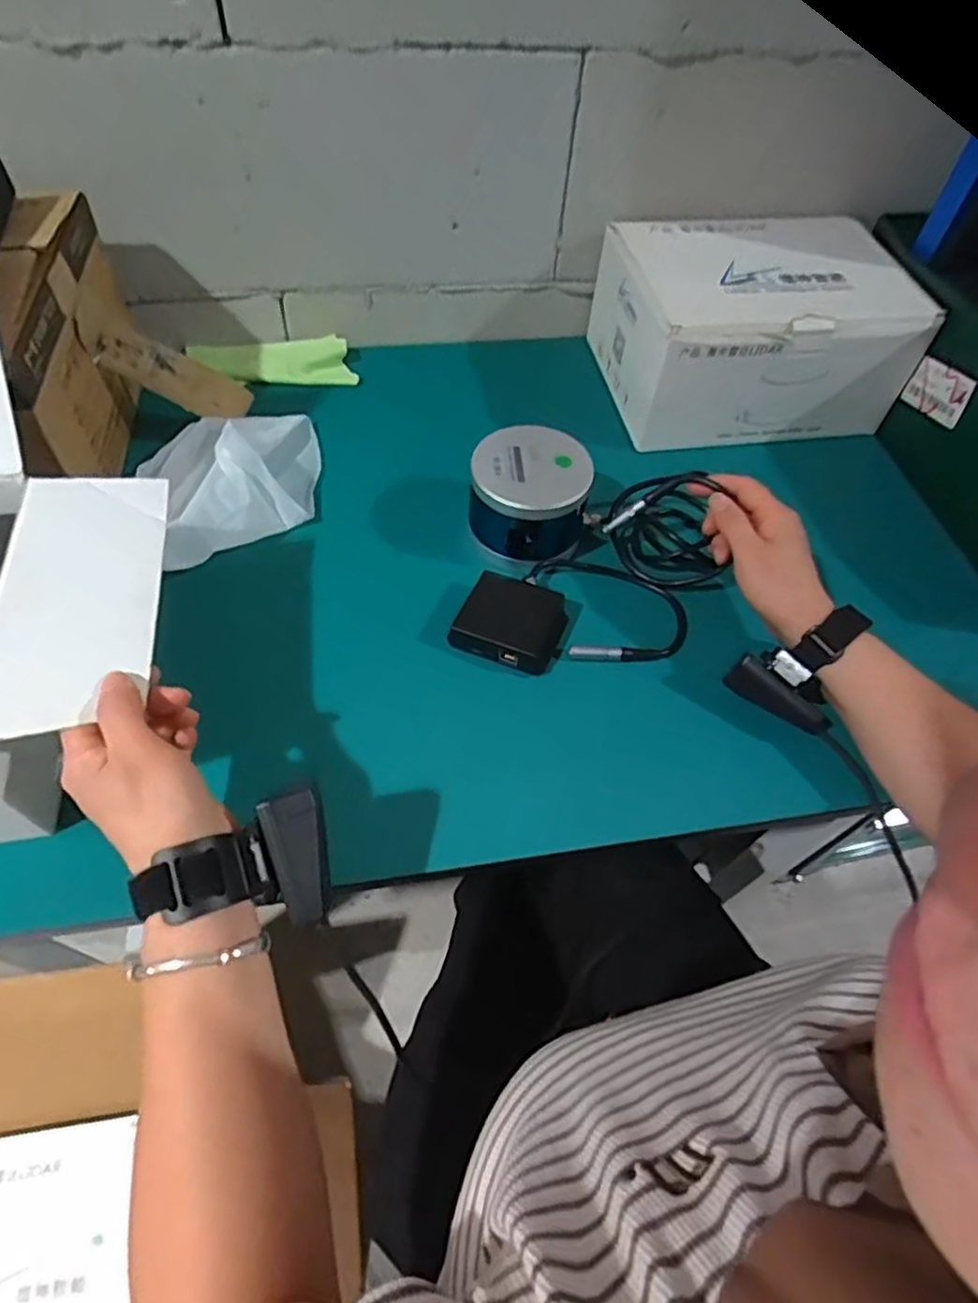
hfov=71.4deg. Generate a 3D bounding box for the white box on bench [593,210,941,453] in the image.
[{"bbox_3d":[0.267,-0.329,0.705,0.278,0.137,0.206,-3,56,-5],"label":"white box on bench"}]

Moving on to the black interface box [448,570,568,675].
[{"bbox_3d":[0.019,-0.023,0.543,0.077,0.032,0.068,20,57,10],"label":"black interface box"}]

